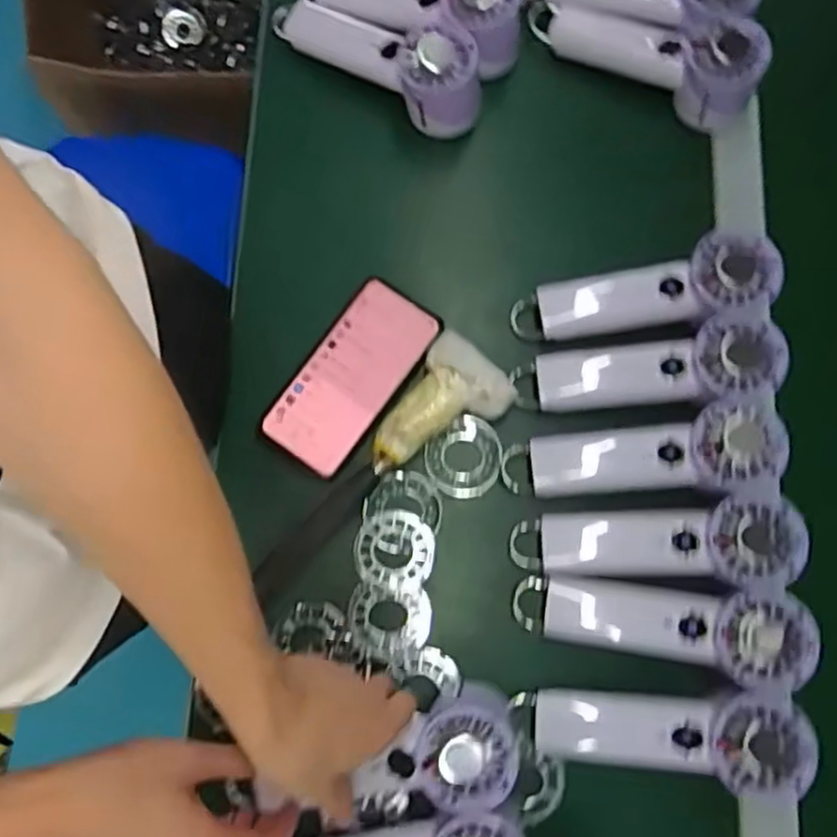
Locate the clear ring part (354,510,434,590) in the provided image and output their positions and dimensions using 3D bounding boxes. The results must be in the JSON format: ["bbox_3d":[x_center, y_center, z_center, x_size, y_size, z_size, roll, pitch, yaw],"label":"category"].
[{"bbox_3d":[-0.018,0.097,0.545,0.057,0.011,0.055,8,78,0],"label":"clear ring part"}]

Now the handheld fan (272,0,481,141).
[{"bbox_3d":[-0.035,-0.309,0.610,0.196,0.066,0.062,34,79,6],"label":"handheld fan"}]

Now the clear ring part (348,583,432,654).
[{"bbox_3d":[-0.021,0.147,0.536,0.059,0.006,0.045,5,78,0],"label":"clear ring part"}]

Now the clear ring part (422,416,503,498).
[{"bbox_3d":[0.036,0.031,0.565,0.061,0.009,0.055,-38,81,-9],"label":"clear ring part"}]

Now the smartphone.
[{"bbox_3d":[-0.052,-0.033,0.573,0.074,0.012,0.155,37,79,6],"label":"smartphone"}]

